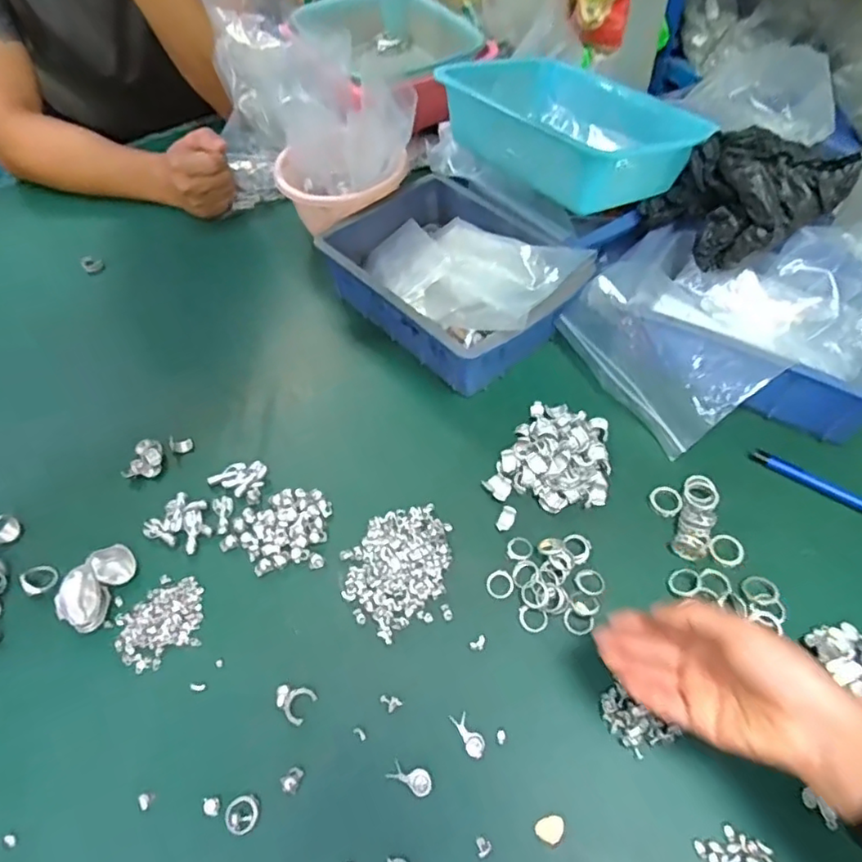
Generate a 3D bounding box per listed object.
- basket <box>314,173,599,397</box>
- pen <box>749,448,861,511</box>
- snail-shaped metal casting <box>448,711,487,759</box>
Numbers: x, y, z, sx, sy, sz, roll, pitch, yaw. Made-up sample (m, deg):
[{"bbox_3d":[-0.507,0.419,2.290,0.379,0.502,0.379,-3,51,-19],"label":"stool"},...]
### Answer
[{"bbox_3d":[0.018,-0.168,0.631,0.273,0.089,0.185,37,63,27],"label":"basket"},{"bbox_3d":[0.340,0.053,0.501,0.141,0.013,0.014,32,61,25],"label":"pen"},{"bbox_3d":[0.026,0.205,0.408,0.013,0.004,0.031,-27,56,-16],"label":"snail-shaped metal casting"}]

